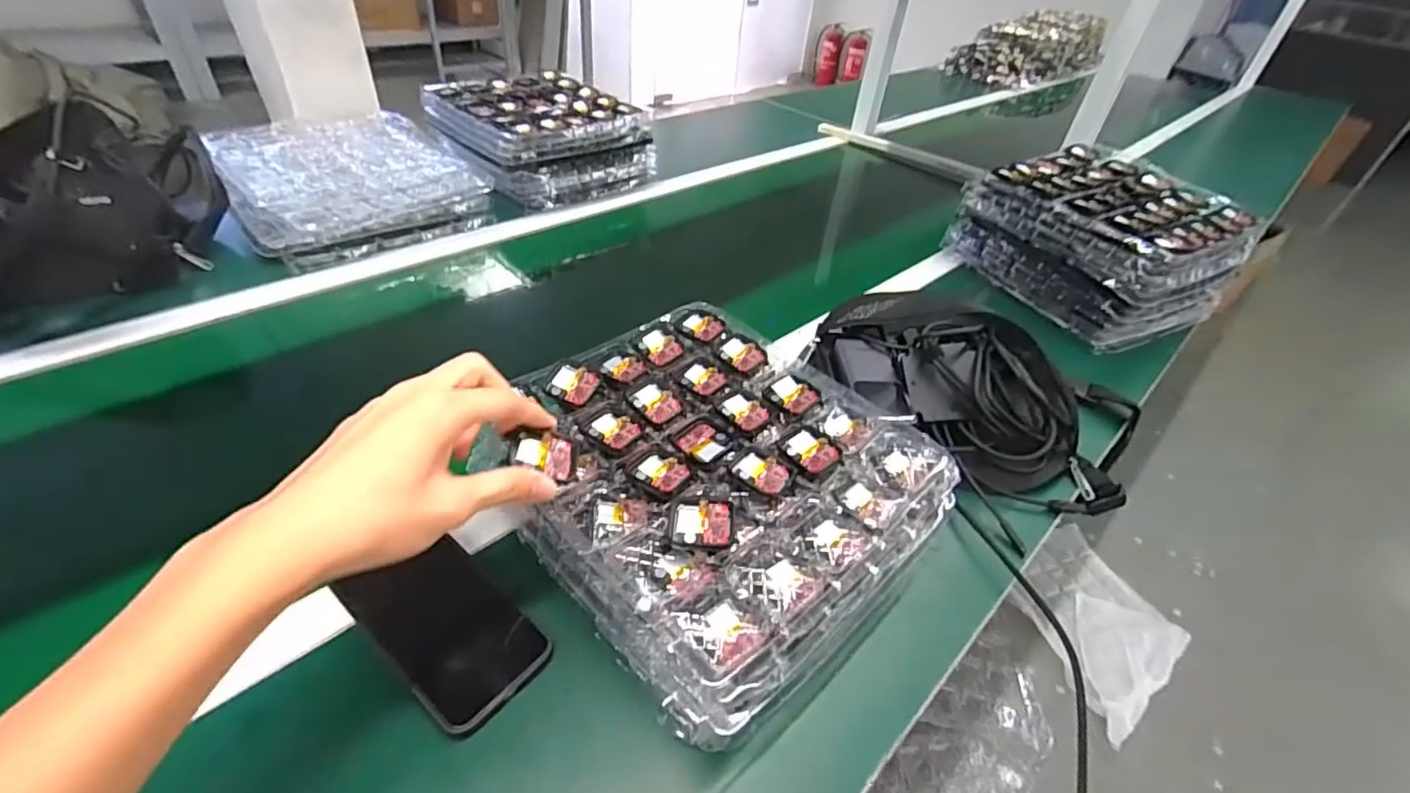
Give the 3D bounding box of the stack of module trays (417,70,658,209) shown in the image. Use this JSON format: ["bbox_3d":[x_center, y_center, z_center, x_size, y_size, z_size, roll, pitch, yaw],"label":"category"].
[{"bbox_3d":[-0.277,-0.431,0.989,0.291,0.111,0.268,-30,53,-35],"label":"stack of module trays"}]

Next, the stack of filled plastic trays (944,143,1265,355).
[{"bbox_3d":[0.567,-0.227,0.860,0.279,0.135,0.295,-14,45,-23],"label":"stack of filled plastic trays"}]

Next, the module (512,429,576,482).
[{"bbox_3d":[-0.102,0.038,0.380,0.041,0.009,0.034,18,45,-19],"label":"module"}]

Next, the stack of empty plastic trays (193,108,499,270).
[{"bbox_3d":[-0.509,-0.310,0.847,0.289,0.065,0.336,-26,50,-32],"label":"stack of empty plastic trays"}]

